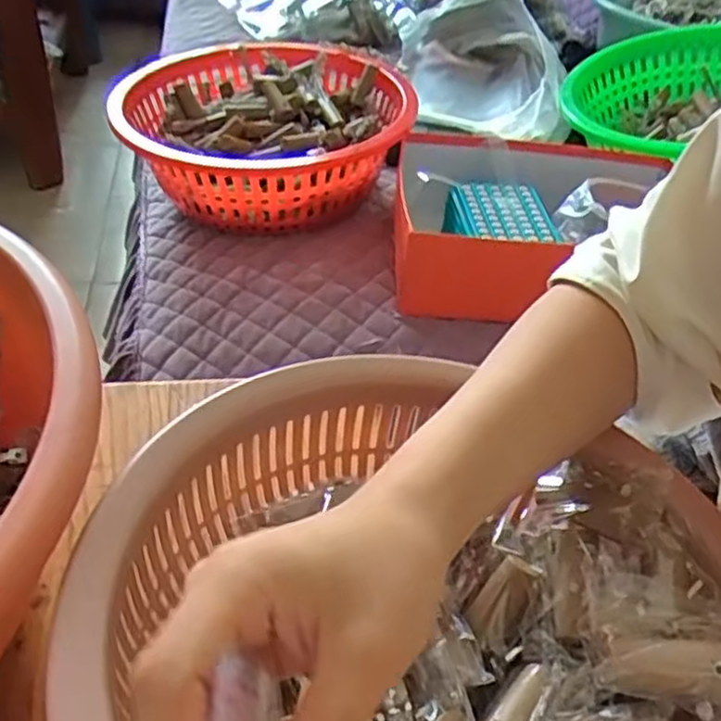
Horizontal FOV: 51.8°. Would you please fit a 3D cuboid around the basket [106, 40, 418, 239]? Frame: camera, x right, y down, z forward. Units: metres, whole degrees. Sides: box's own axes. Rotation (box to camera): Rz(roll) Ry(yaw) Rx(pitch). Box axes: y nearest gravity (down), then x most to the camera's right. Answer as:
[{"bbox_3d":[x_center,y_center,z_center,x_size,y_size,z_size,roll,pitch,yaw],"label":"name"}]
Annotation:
[{"bbox_3d":[-0.116,-0.264,0.873,0.325,0.117,0.351,-9,43,-16],"label":"basket"}]

